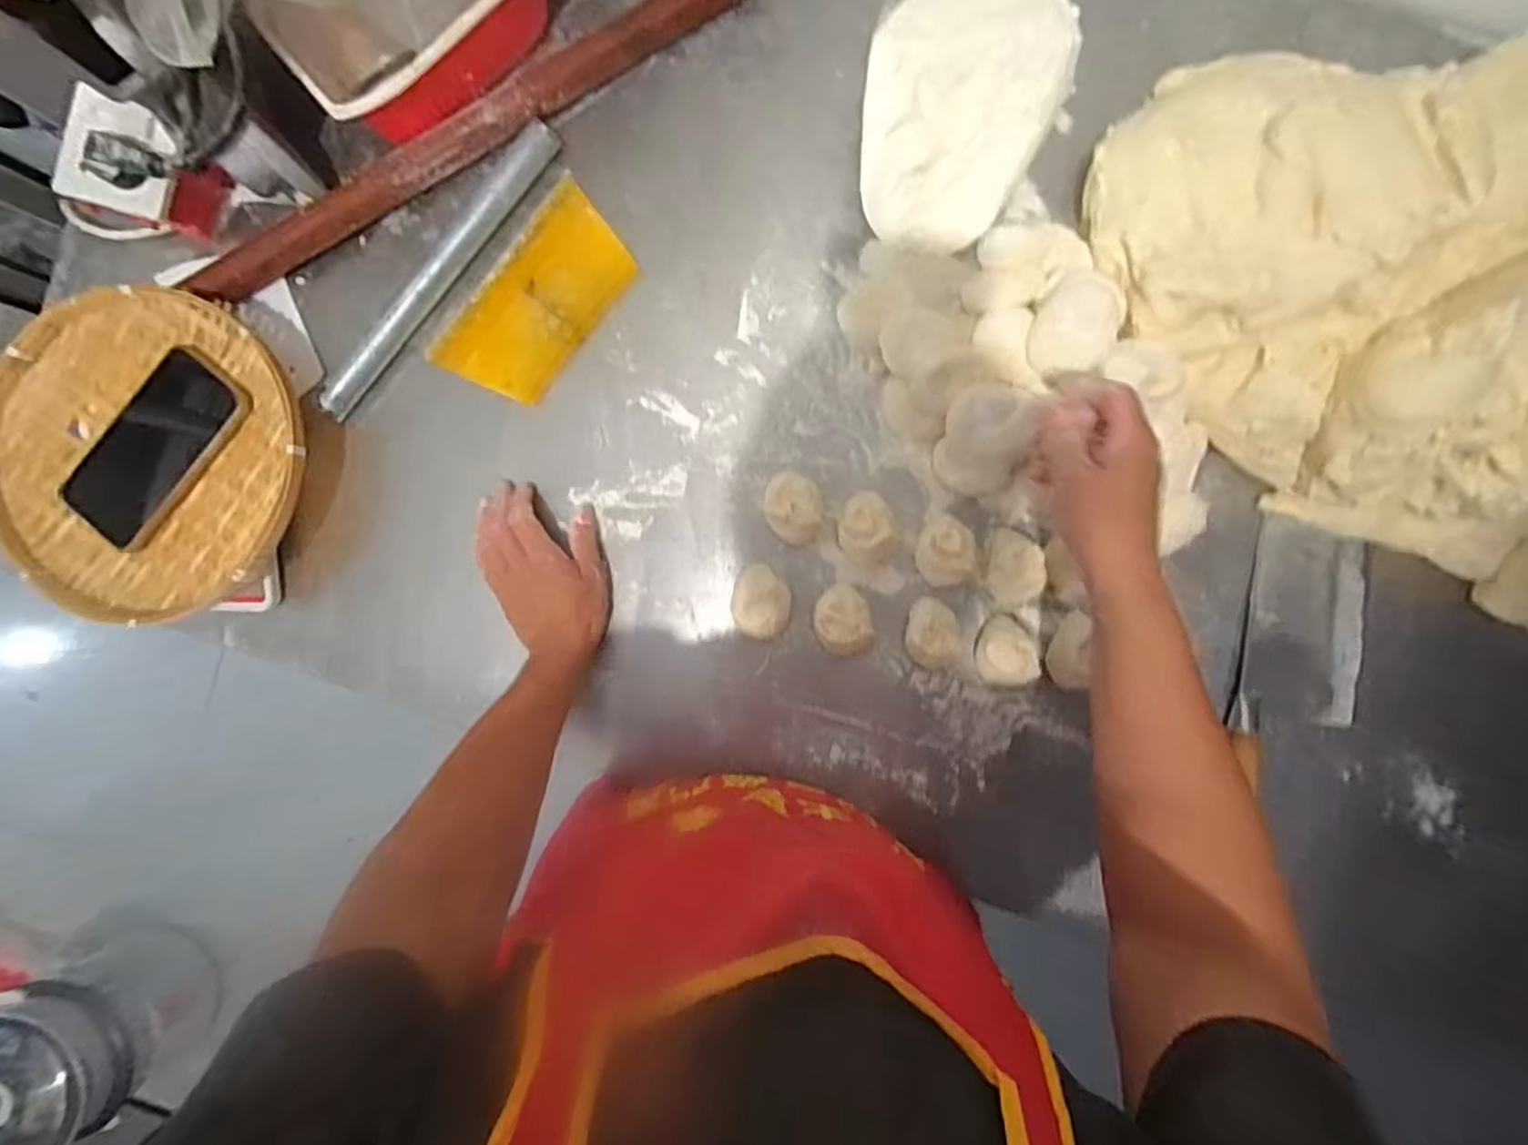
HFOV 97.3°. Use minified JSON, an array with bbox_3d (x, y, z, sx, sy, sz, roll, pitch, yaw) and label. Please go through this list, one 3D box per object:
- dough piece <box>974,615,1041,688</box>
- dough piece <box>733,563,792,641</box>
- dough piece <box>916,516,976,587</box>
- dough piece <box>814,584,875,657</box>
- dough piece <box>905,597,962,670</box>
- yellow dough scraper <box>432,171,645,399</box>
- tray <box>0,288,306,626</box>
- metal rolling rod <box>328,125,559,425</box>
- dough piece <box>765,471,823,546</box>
[{"bbox_3d":[0.195,0.064,0.538,0.043,0.038,0.053,-8,91,2],"label":"dough piece"},{"bbox_3d":[-0.001,0.024,0.546,0.047,0.025,0.059,7,93,2],"label":"dough piece"},{"bbox_3d":[0.146,-0.017,0.541,0.040,0.033,0.054,-5,91,2],"label":"dough piece"},{"bbox_3d":[0.065,0.041,0.542,0.046,0.036,0.055,-19,91,3],"label":"dough piece"},{"bbox_3d":[0.136,0.049,0.544,0.040,0.030,0.053,14,92,2],"label":"dough piece"},{"bbox_3d":[-0.186,-0.225,0.560,0.096,0.009,0.180,39,91,0],"label":"yellow dough scraper"},{"bbox_3d":[-0.492,-0.094,0.538,0.255,0.029,0.247,-17,92,3],"label":"tray"},{"bbox_3d":[-0.272,-0.250,0.556,0.028,0.024,0.290,41,94,0],"label":"metal rolling rod"},{"bbox_3d":[0.024,-0.051,0.541,0.044,0.034,0.056,-1,91,2],"label":"dough piece"}]

